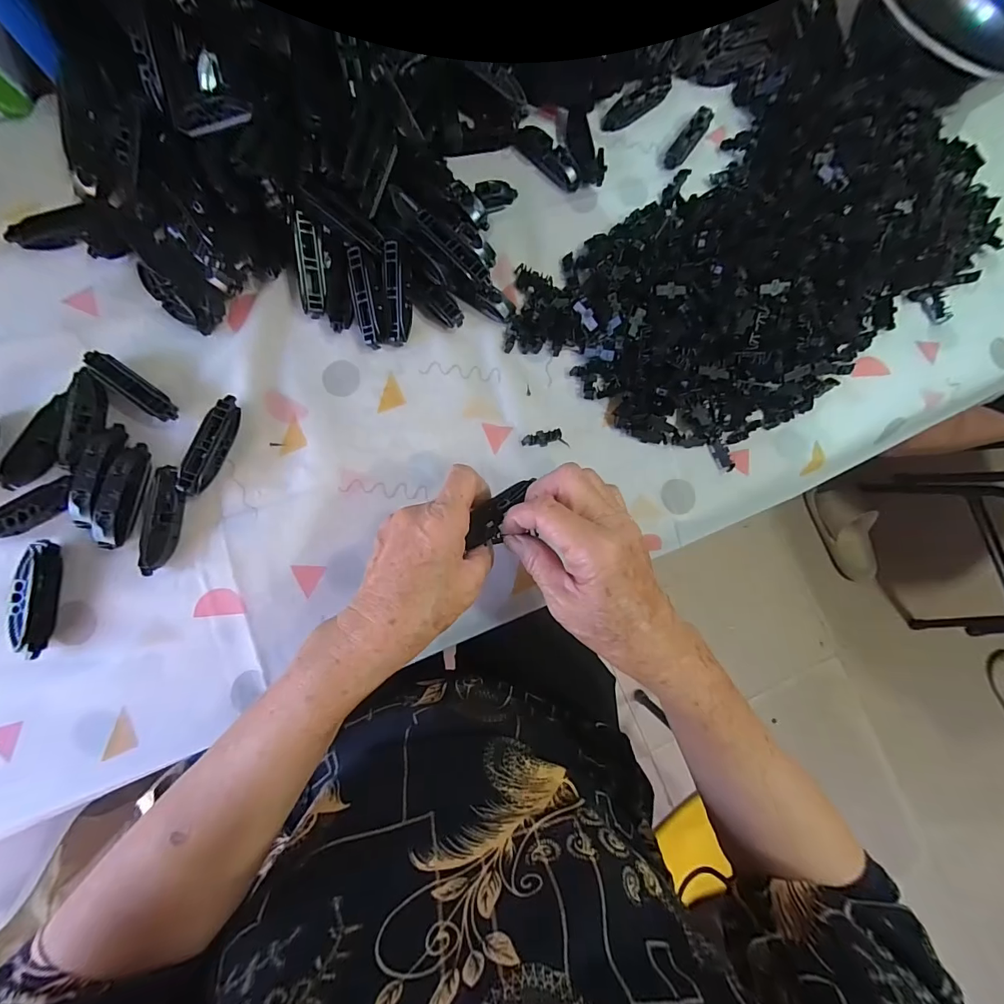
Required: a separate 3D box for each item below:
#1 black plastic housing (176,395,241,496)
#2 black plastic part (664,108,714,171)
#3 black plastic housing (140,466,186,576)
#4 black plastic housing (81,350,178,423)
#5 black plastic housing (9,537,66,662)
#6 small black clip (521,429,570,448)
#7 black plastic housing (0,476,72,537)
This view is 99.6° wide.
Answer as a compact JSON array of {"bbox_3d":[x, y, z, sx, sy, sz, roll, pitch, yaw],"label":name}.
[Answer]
[{"bbox_3d":[-0.231,-0.045,0.337,0.019,0.015,0.080,21,83,-3],"label":"black plastic housing"},{"bbox_3d":[0.187,-0.364,0.422,0.018,0.017,0.069,34,82,-2],"label":"black plastic part"},{"bbox_3d":[-0.261,0.013,0.325,0.020,0.015,0.081,2,84,-6],"label":"black plastic housing"},{"bbox_3d":[-0.292,-0.091,0.336,0.077,0.015,0.019,37,82,-1],"label":"black plastic housing"},{"bbox_3d":[-0.342,0.071,0.311,0.017,0.016,0.081,1,84,-6],"label":"black plastic housing"},{"bbox_3d":[0.038,-0.055,0.366,0.041,0.005,0.014,-4,85,-6],"label":"small black clip"},{"bbox_3d":[-0.356,0.008,0.317,0.074,0.012,0.024,-28,88,-8],"label":"black plastic housing"}]

